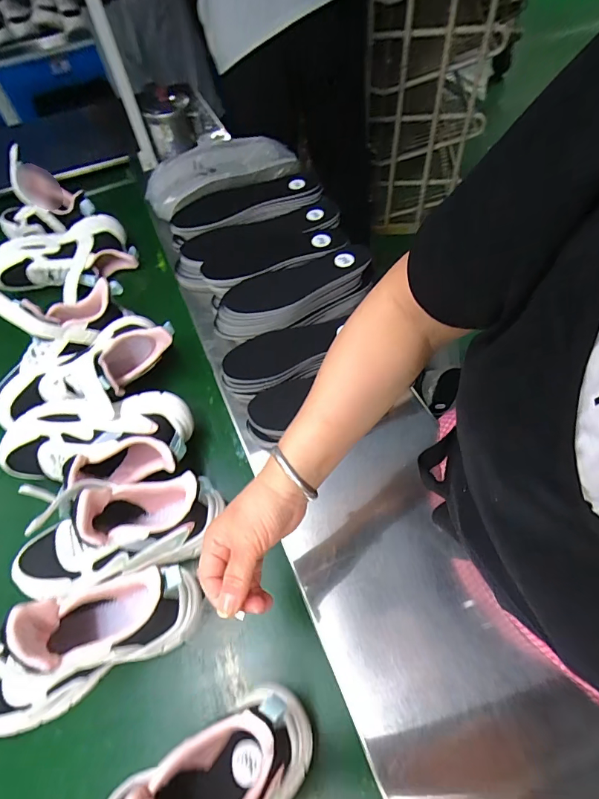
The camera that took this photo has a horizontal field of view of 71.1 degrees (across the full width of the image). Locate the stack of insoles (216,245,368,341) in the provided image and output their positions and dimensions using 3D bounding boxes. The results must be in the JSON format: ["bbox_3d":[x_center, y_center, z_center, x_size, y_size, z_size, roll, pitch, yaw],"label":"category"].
[{"bbox_3d":[-0.004,-0.152,0.615,0.242,0.074,0.076,-22,59,-11],"label":"stack of insoles"}]

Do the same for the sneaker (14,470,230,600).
[{"bbox_3d":[-0.203,0.136,0.442,0.225,0.109,0.082,-9,58,-2],"label":"sneaker"}]

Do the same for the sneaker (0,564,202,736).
[{"bbox_3d":[-0.218,0.220,0.396,0.229,0.150,0.095,-26,60,-13],"label":"sneaker"}]

